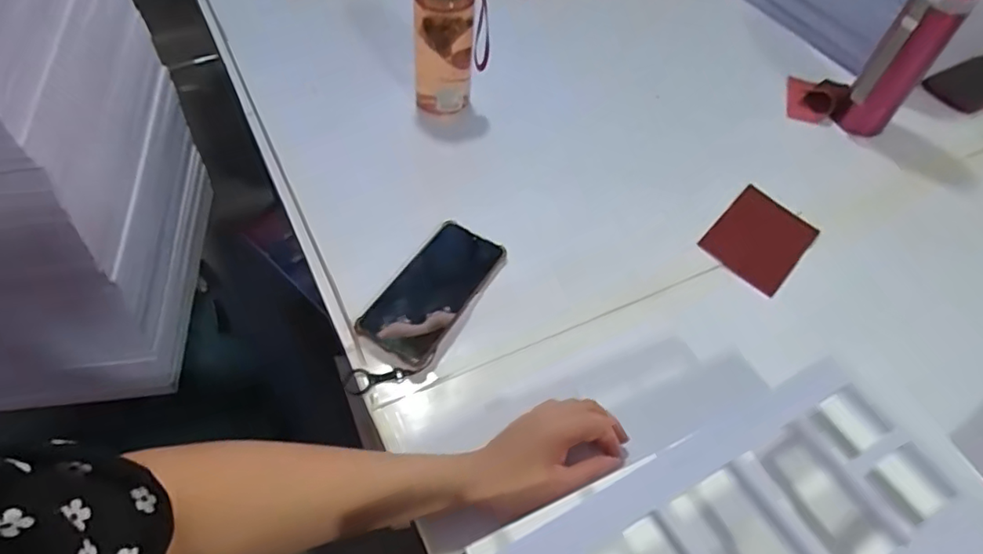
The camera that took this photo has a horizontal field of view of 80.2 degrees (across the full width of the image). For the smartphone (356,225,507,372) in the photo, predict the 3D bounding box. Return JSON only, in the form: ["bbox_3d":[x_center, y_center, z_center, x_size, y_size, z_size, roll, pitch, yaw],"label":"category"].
[{"bbox_3d":[-0.057,0.011,0.586,0.076,0.018,0.169,29,56,15],"label":"smartphone"}]

